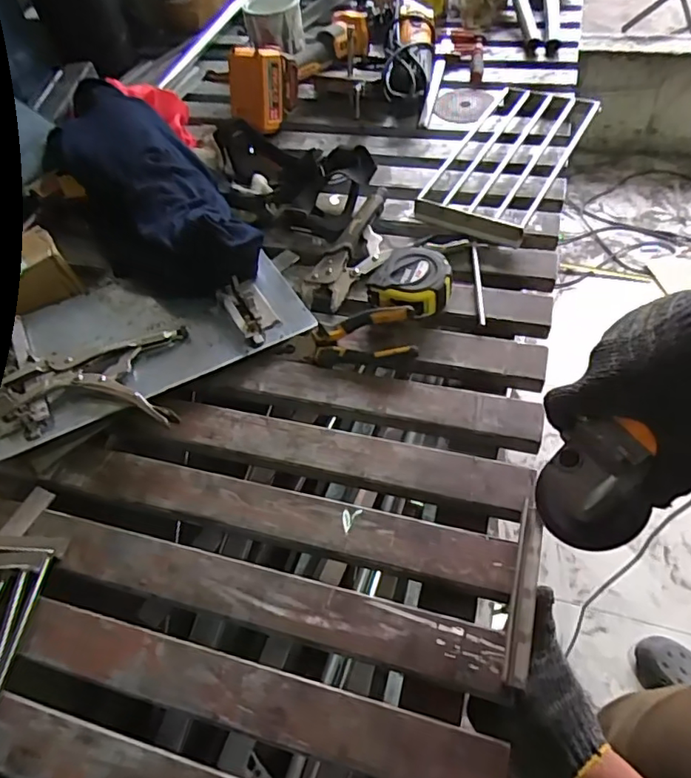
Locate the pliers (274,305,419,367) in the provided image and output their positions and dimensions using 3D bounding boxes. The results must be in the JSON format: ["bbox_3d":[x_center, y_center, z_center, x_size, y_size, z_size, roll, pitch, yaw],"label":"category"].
[{"bbox_3d":[0.001,-0.051,0.618,0.155,0.023,0.057,-12,81,15],"label":"pliers"}]

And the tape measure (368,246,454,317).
[{"bbox_3d":[0.077,-0.122,0.641,0.090,0.048,0.081,12,57,14],"label":"tape measure"}]

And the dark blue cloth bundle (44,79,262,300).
[{"bbox_3d":[-0.291,-0.301,0.763,0.178,0.112,0.474,-28,57,-14],"label":"dark blue cloth bundle"}]

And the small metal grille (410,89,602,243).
[{"bbox_3d":[0.235,-0.342,0.794,0.165,0.030,0.365,24,61,22],"label":"small metal grille"}]

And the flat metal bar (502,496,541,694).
[{"bbox_3d":[0.150,0.164,0.462,0.018,0.006,0.143,13,58,12],"label":"flat metal bar"}]

